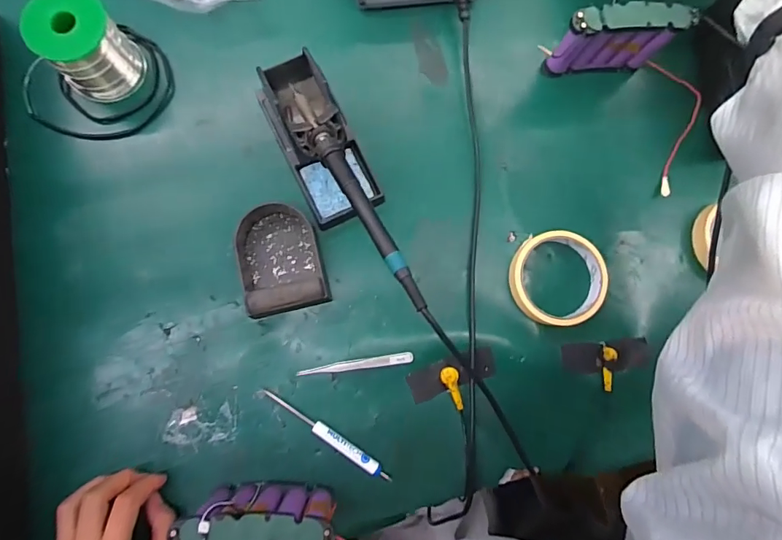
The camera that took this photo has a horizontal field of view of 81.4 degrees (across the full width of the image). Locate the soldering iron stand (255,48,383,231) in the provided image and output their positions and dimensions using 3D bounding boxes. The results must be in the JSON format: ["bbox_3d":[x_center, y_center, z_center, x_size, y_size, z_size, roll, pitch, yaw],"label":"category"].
[{"bbox_3d":[-0.068,-0.121,0.423,0.067,0.077,0.149,-27,86,-8],"label":"soldering iron stand"}]

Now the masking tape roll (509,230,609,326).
[{"bbox_3d":[0.161,0.009,0.439,0.088,0.028,0.088,1,83,-5],"label":"masking tape roll"}]

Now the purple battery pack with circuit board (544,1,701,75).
[{"bbox_3d":[0.215,-0.224,0.451,0.117,0.088,0.025,-6,84,-6],"label":"purple battery pack with circuit board"}]

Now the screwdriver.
[{"bbox_3d":[-0.057,0.151,0.418,0.137,0.013,0.011,36,81,0],"label":"screwdriver"}]

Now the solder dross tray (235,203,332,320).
[{"bbox_3d":[-0.104,-0.011,0.425,0.073,0.040,0.100,-15,85,-7],"label":"solder dross tray"}]

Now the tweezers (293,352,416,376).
[{"bbox_3d":[-0.032,0.088,0.424,0.104,0.012,0.010,-7,84,-6],"label":"tweezers"}]

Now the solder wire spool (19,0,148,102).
[{"bbox_3d":[-0.284,-0.209,0.422,0.059,0.079,0.072,45,81,1],"label":"solder wire spool"}]

